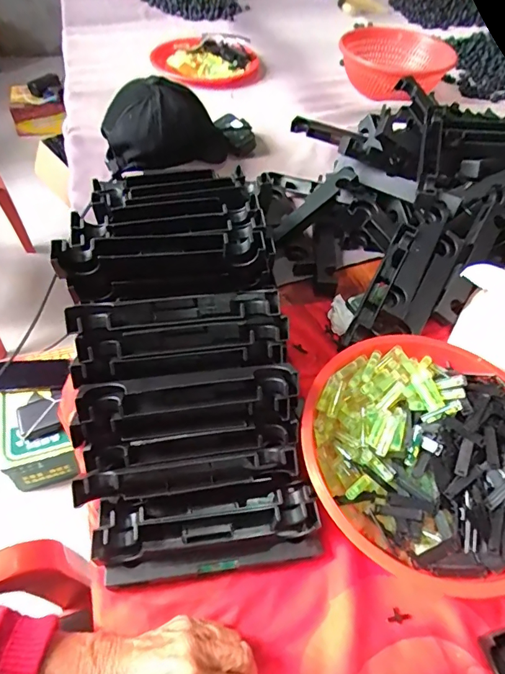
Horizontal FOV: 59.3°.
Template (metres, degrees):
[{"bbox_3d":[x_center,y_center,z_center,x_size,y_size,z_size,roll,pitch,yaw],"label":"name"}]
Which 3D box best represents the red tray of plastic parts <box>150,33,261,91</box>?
[{"bbox_3d":[-0.112,-0.671,1.066,0.243,0.037,0.231,-2,52,-7],"label":"red tray of plastic parts"}]

